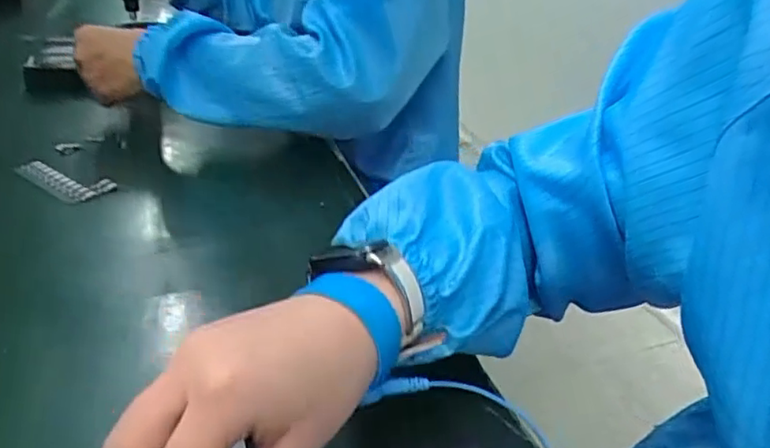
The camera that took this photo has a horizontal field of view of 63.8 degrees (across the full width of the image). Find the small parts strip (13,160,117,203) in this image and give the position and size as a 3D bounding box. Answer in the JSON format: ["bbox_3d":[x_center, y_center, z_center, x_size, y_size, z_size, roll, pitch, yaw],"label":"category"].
[{"bbox_3d":[-0.282,-0.041,0.544,0.088,0.017,0.041,19,34,28],"label":"small parts strip"}]

